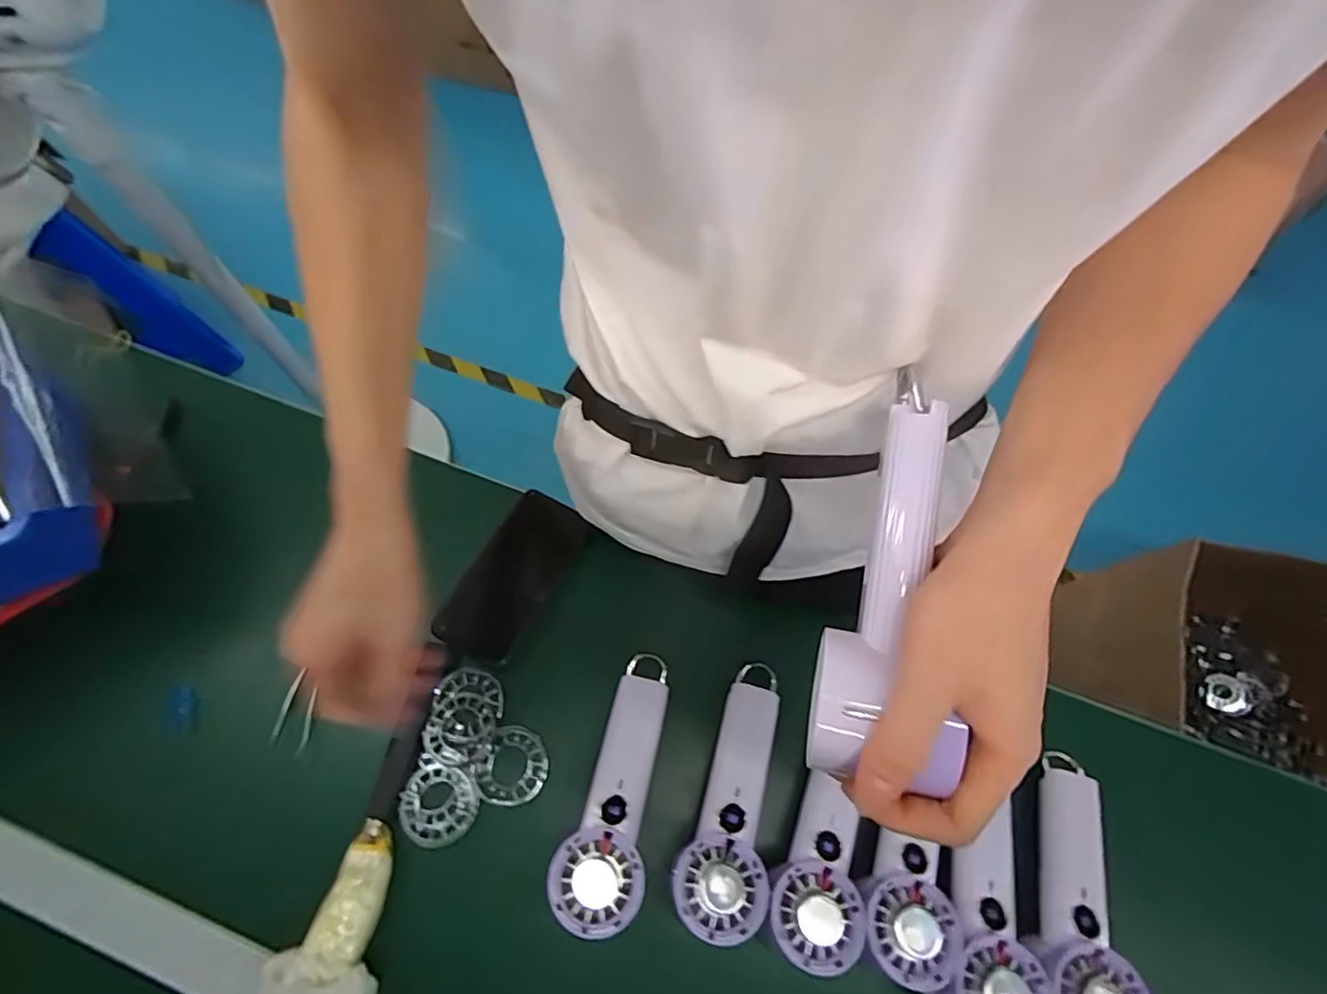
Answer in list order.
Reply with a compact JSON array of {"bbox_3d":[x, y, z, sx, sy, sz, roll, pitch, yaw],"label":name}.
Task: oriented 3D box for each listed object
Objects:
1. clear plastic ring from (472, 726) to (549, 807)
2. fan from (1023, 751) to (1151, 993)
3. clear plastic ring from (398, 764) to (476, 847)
[{"bbox_3d":[-0.122,0.217,0.483,0.055,0.007,0.057,12,67,2],"label":"clear plastic ring"},{"bbox_3d":[0.304,0.290,0.439,0.061,0.033,0.189,16,53,4],"label":"fan"},{"bbox_3d":[-0.176,0.240,0.464,0.059,0.006,0.055,1,67,-3],"label":"clear plastic ring"}]

